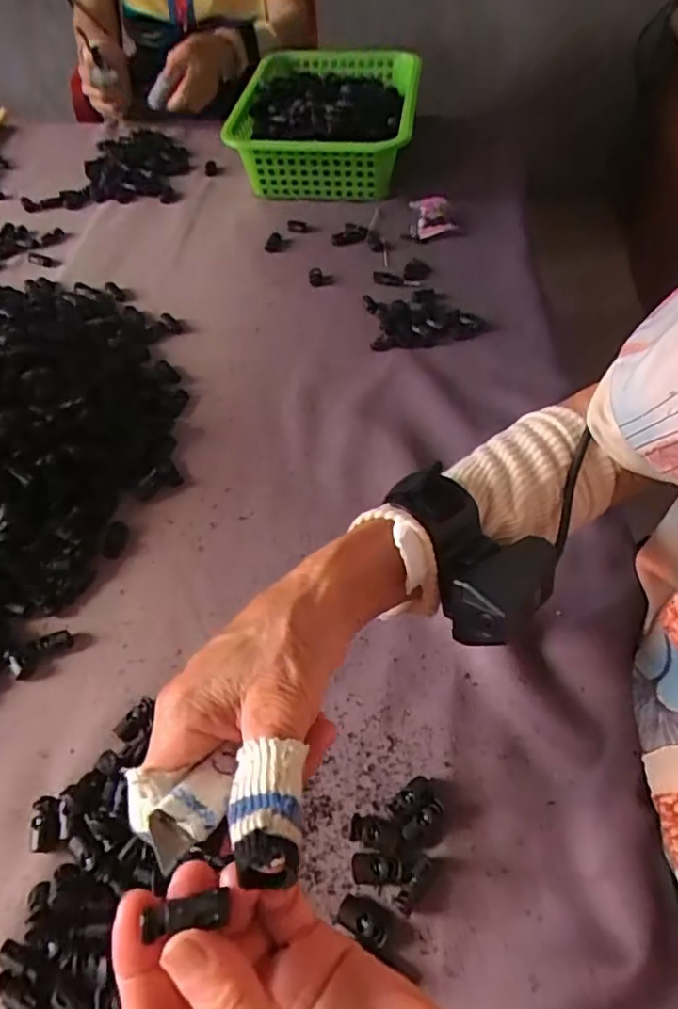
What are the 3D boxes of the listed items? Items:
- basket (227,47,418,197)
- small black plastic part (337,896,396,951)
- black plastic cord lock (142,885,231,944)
[{"bbox_3d":[-0.009,-0.501,0.757,0.210,0.096,0.328,7,55,7],"label":"basket"},{"bbox_3d":[0.015,0.210,0.292,0.029,0.008,0.014,22,58,17],"label":"small black plastic part"},{"bbox_3d":[-0.048,0.128,0.183,0.024,0.008,0.009,-14,54,0],"label":"black plastic cord lock"}]

